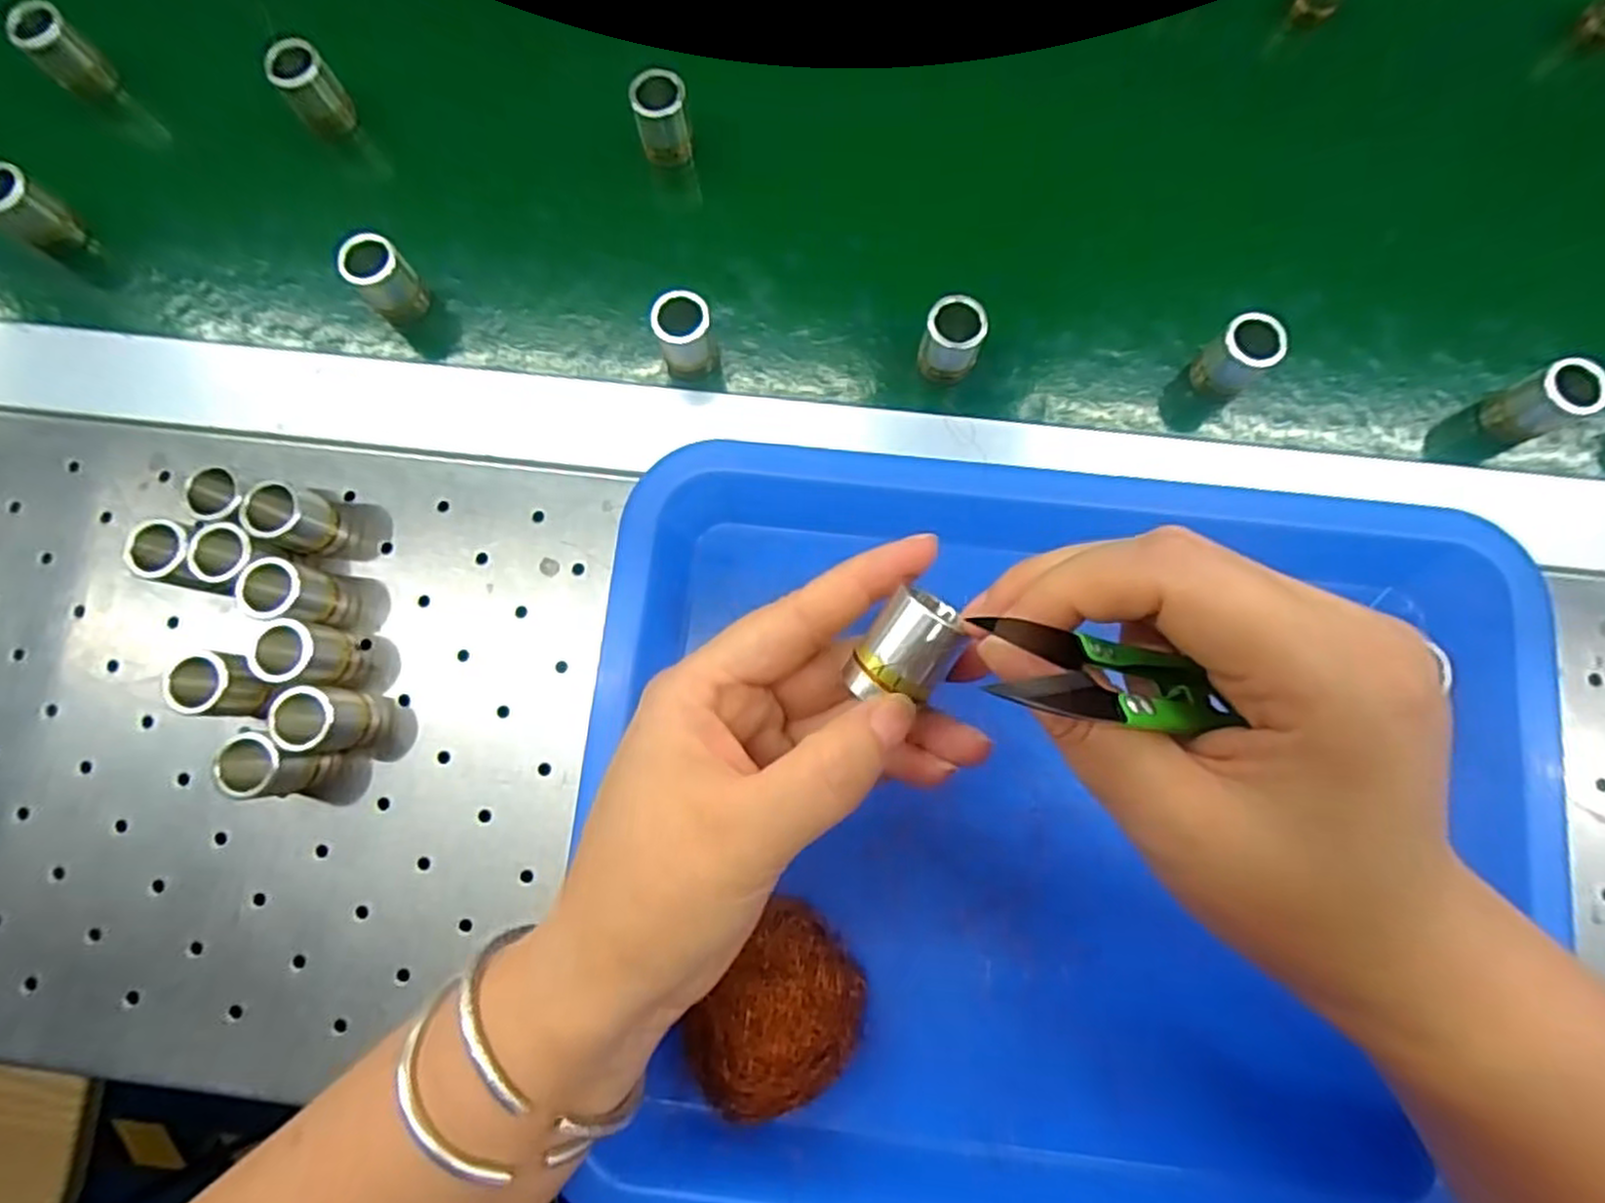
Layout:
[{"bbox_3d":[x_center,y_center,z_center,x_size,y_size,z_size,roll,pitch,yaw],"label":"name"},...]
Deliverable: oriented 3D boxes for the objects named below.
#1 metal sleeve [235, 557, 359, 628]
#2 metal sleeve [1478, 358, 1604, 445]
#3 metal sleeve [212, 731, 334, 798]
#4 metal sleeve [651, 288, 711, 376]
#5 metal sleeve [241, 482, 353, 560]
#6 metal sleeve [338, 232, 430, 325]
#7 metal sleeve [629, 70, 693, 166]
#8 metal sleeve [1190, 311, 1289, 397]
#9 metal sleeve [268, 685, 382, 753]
[{"bbox_3d":[-0.191,-0.002,0.279,0.022,0.030,0.021,12,80,3],"label":"metal sleeve"},{"bbox_3d":[0.293,-0.079,0.295,0.020,0.032,0.022,0,80,1],"label":"metal sleeve"},{"bbox_3d":[-0.189,0.060,0.269,0.025,0.031,0.022,3,80,2],"label":"metal sleeve"},{"bbox_3d":[-0.047,-0.108,0.302,0.022,0.032,0.022,0,80,1],"label":"metal sleeve"},{"bbox_3d":[-0.192,-0.031,0.285,0.020,0.033,0.022,0,80,1],"label":"metal sleeve"},{"bbox_3d":[-0.173,-0.134,0.308,0.022,0.034,0.018,-38,81,-5],"label":"metal sleeve"},{"bbox_3d":[-0.060,-0.209,0.322,0.021,0.032,0.018,-2,80,1],"label":"metal sleeve"},{"bbox_3d":[0.174,-0.098,0.298,0.019,0.031,0.022,-42,82,-6],"label":"metal sleeve"},{"bbox_3d":[-0.173,0.044,0.271,0.023,0.029,0.022,6,80,2],"label":"metal sleeve"}]

